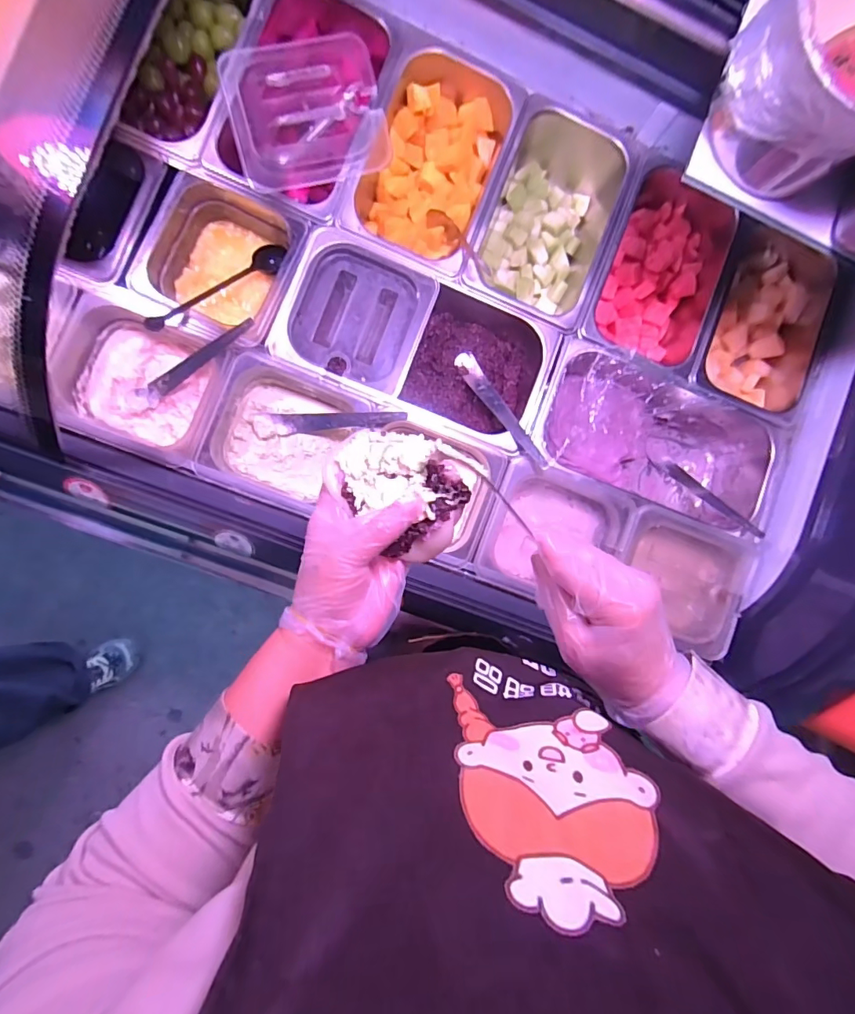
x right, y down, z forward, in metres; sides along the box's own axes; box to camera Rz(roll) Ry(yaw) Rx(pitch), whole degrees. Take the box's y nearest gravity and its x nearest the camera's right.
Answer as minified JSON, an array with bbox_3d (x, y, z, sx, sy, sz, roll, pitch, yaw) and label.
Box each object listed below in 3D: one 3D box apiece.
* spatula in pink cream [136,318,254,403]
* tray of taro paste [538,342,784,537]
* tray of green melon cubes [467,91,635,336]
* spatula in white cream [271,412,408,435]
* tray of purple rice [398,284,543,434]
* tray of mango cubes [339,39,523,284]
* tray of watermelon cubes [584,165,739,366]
[{"bbox_3d":[-0.271,-0.171,0.555,0.172,0.015,0.021,-27,93,15],"label":"spatula in pink cream"},{"bbox_3d":[0.304,-0.085,0.664,0.343,0.107,0.168,21,87,-6],"label":"tray of taro paste"},{"bbox_3d":[0.158,-0.383,0.639,0.162,0.091,0.284,20,87,-7],"label":"tray of green melon cubes"},{"bbox_3d":[-0.107,-0.103,0.566,0.166,0.010,0.025,-1,90,12],"label":"spatula in white cream"},{"bbox_3d":[0.071,-0.193,0.624,0.161,0.076,0.171,22,87,-6],"label":"tray of purple rice"},{"bbox_3d":[0.008,-0.436,0.612,0.164,0.088,0.265,21,87,-6],"label":"tray of mango cubes"},{"bbox_3d":[0.313,-0.317,0.651,0.165,0.079,0.257,19,87,-7],"label":"tray of watermelon cubes"}]

